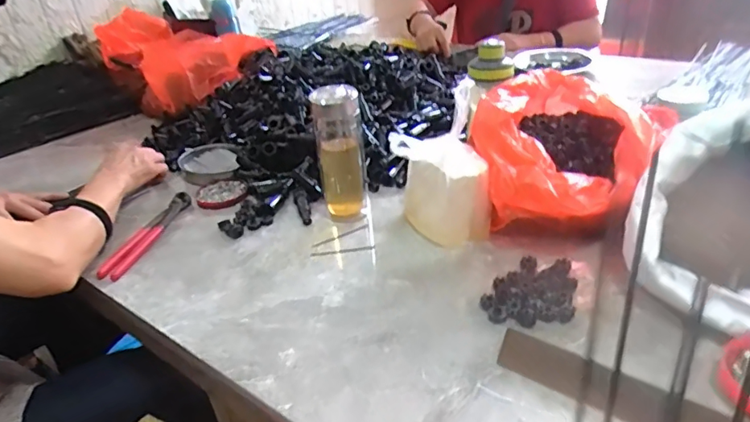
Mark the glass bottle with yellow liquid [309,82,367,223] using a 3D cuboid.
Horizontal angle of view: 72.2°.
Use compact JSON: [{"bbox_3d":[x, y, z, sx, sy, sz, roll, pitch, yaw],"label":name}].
[{"bbox_3d":[-0.046,-0.078,0.702,0.061,0.183,0.053,-9,31,-6],"label":"glass bottle with yellow liquid"}]

